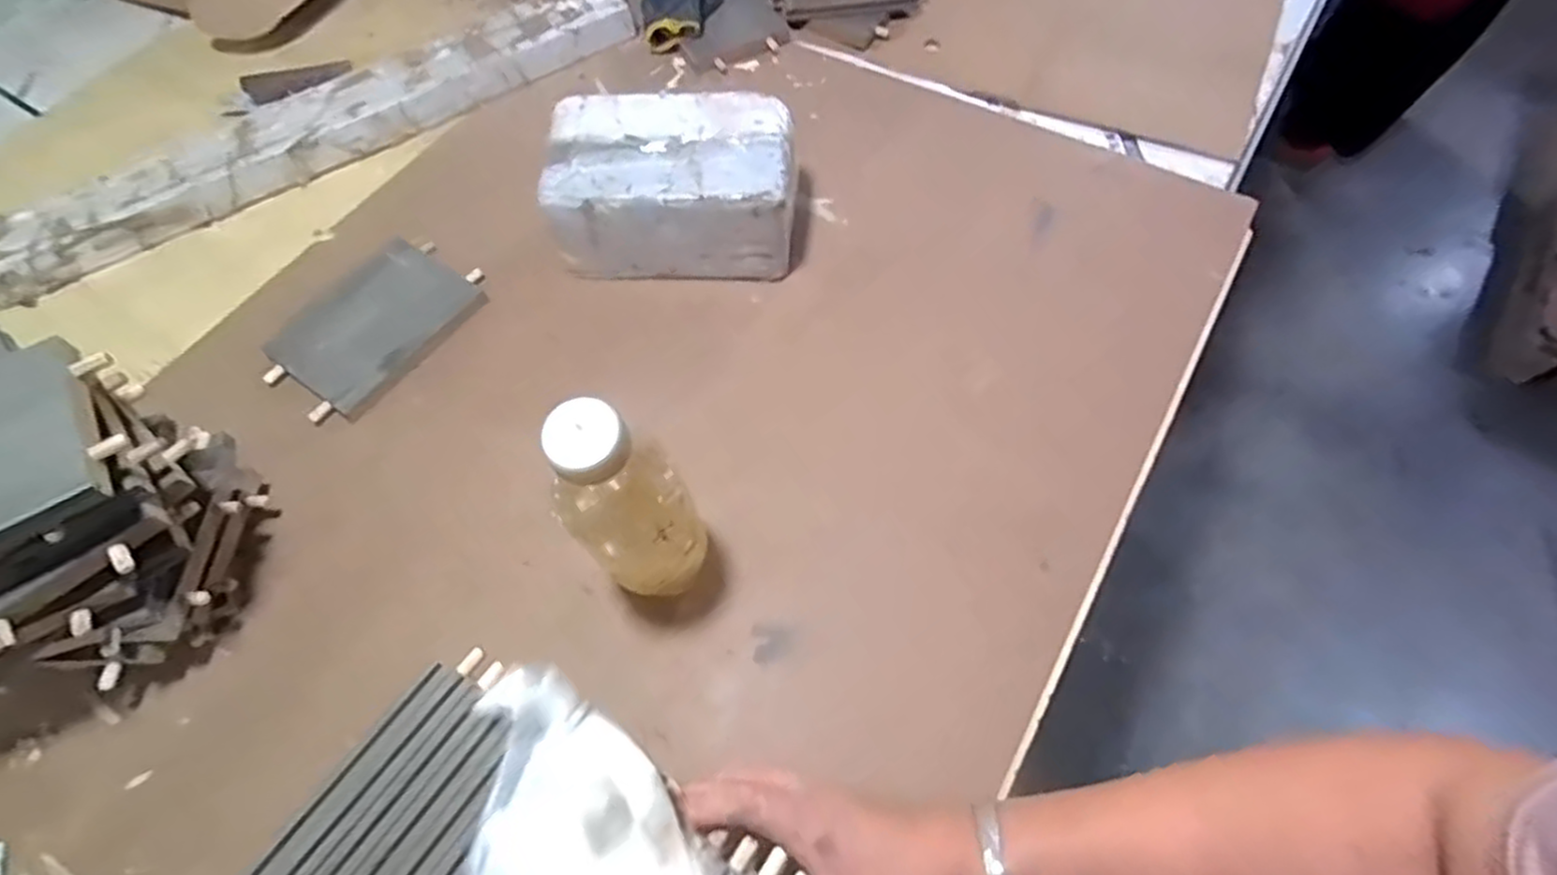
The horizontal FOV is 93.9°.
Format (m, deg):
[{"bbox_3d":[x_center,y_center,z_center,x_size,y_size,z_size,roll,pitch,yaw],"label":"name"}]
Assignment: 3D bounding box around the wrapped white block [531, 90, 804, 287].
[{"bbox_3d":[-0.087,-0.213,0.634,0.201,0.105,0.125,4,63,5],"label":"wrapped white block"}]

